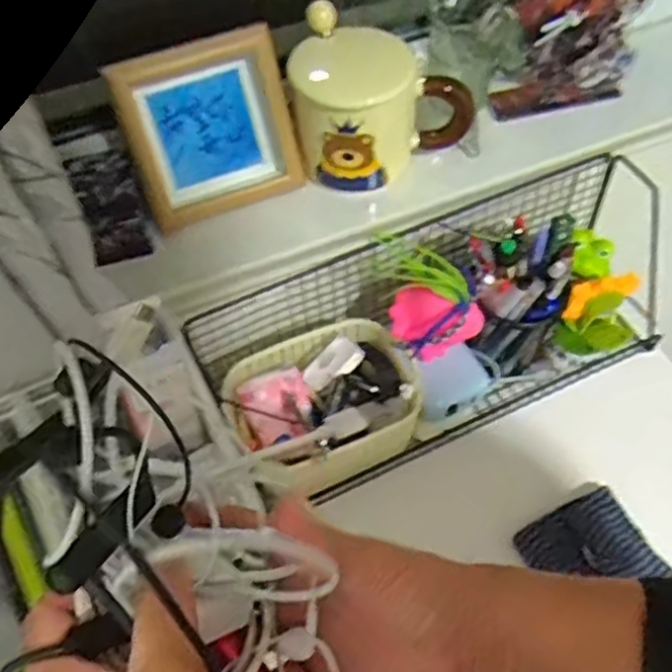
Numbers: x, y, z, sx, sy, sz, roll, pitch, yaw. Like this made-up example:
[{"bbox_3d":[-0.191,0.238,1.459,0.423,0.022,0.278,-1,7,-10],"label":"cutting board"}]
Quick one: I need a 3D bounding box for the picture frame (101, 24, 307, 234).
[{"bbox_3d":[-0.091,-0.150,0.525,0.117,0.119,0.024,-23,31,-13],"label":"picture frame"}]

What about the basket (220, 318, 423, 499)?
[{"bbox_3d":[-0.007,0.059,0.605,0.152,0.063,0.125,-23,59,-14],"label":"basket"}]

